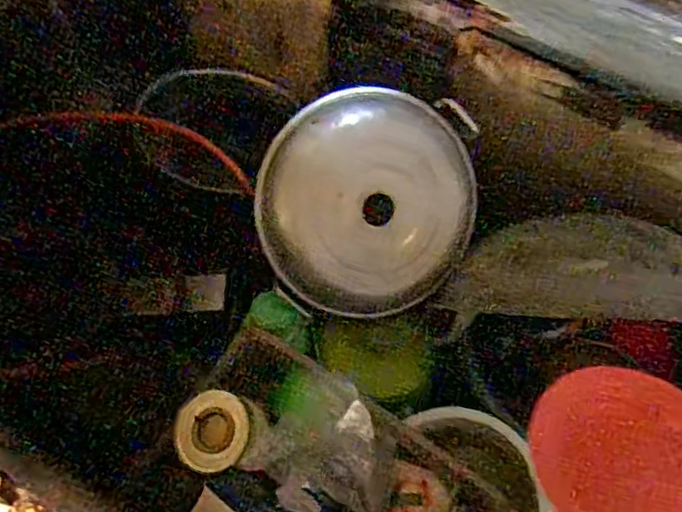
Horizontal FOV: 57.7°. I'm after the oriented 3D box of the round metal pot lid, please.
[{"bbox_3d":[0.048,-0.085,1.025,0.351,0.031,0.359,-1,96,-8],"label":"round metal pot lid"}]

